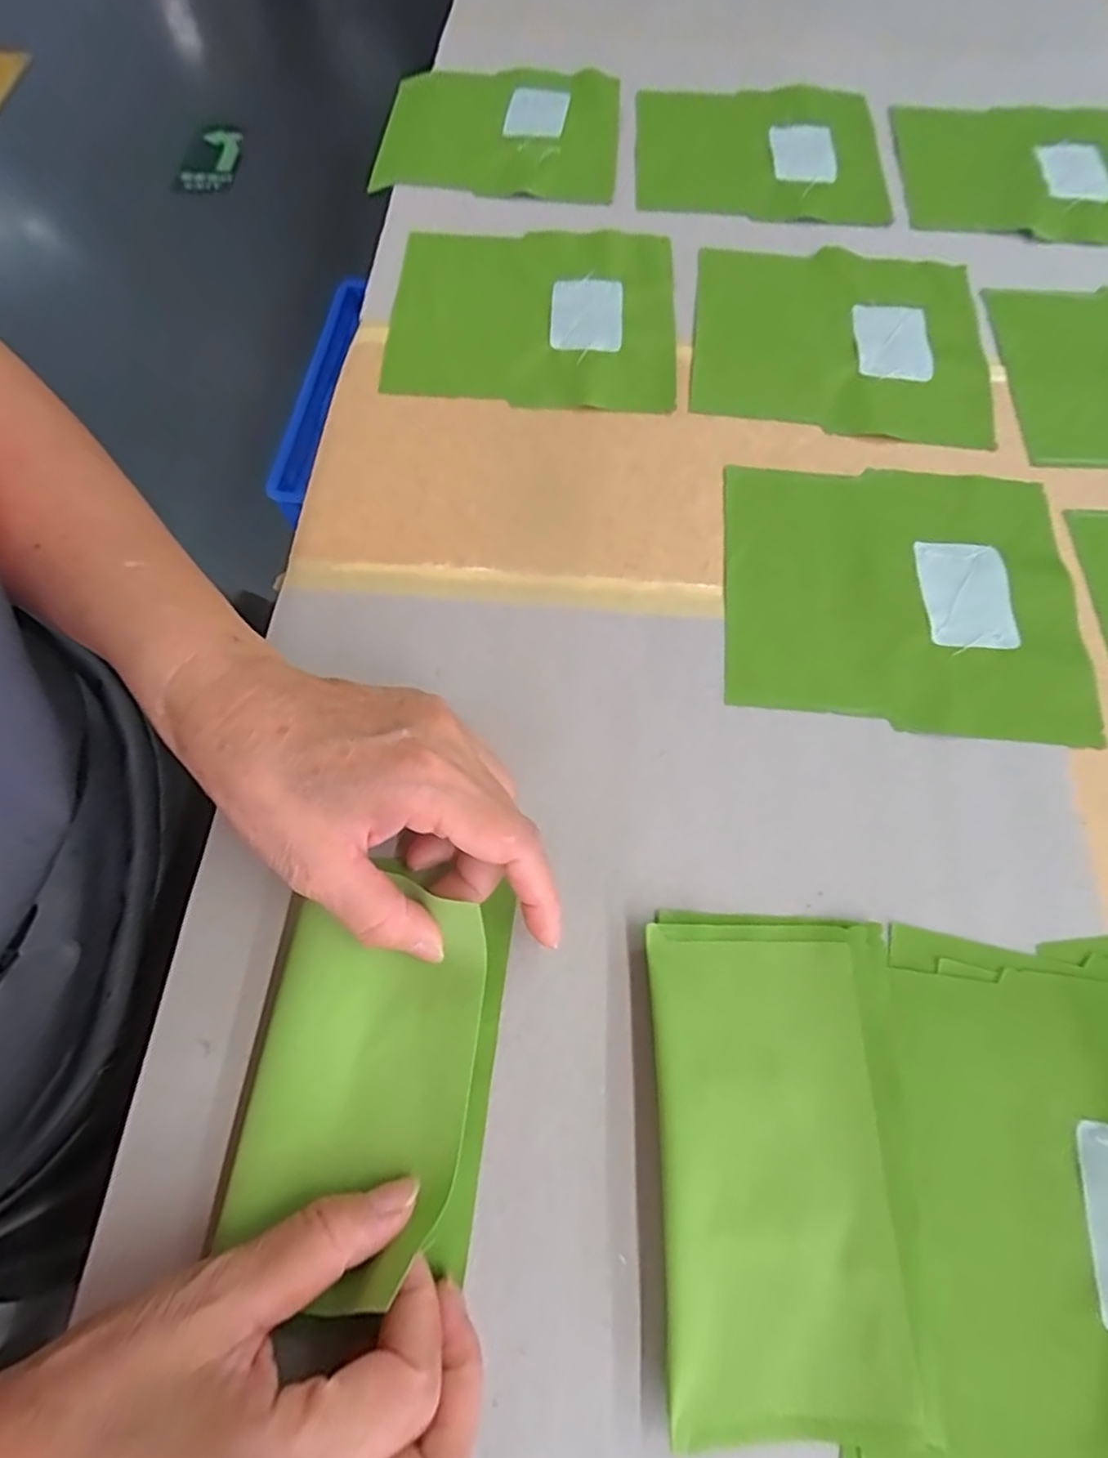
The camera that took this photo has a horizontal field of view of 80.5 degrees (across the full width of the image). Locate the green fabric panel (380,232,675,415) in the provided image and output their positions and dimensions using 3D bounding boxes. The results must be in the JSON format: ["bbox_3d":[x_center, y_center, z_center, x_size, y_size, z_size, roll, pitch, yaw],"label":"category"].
[{"bbox_3d":[-0.012,-0.246,0.388,0.163,0.005,0.137,3,68,2],"label":"green fabric panel"}]

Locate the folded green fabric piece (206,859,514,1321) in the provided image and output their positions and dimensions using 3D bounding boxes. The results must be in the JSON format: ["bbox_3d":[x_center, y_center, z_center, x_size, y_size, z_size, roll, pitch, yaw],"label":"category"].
[{"bbox_3d":[-0.065,0.120,0.235,0.084,0.022,0.129,6,68,3],"label":"folded green fabric piece"}]

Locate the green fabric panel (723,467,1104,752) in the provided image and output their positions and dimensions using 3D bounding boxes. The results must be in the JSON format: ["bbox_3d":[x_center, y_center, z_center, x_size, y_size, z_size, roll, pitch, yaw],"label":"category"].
[{"bbox_3d":[0.166,-0.068,0.316,0.160,0.005,0.146,6,68,3],"label":"green fabric panel"}]

